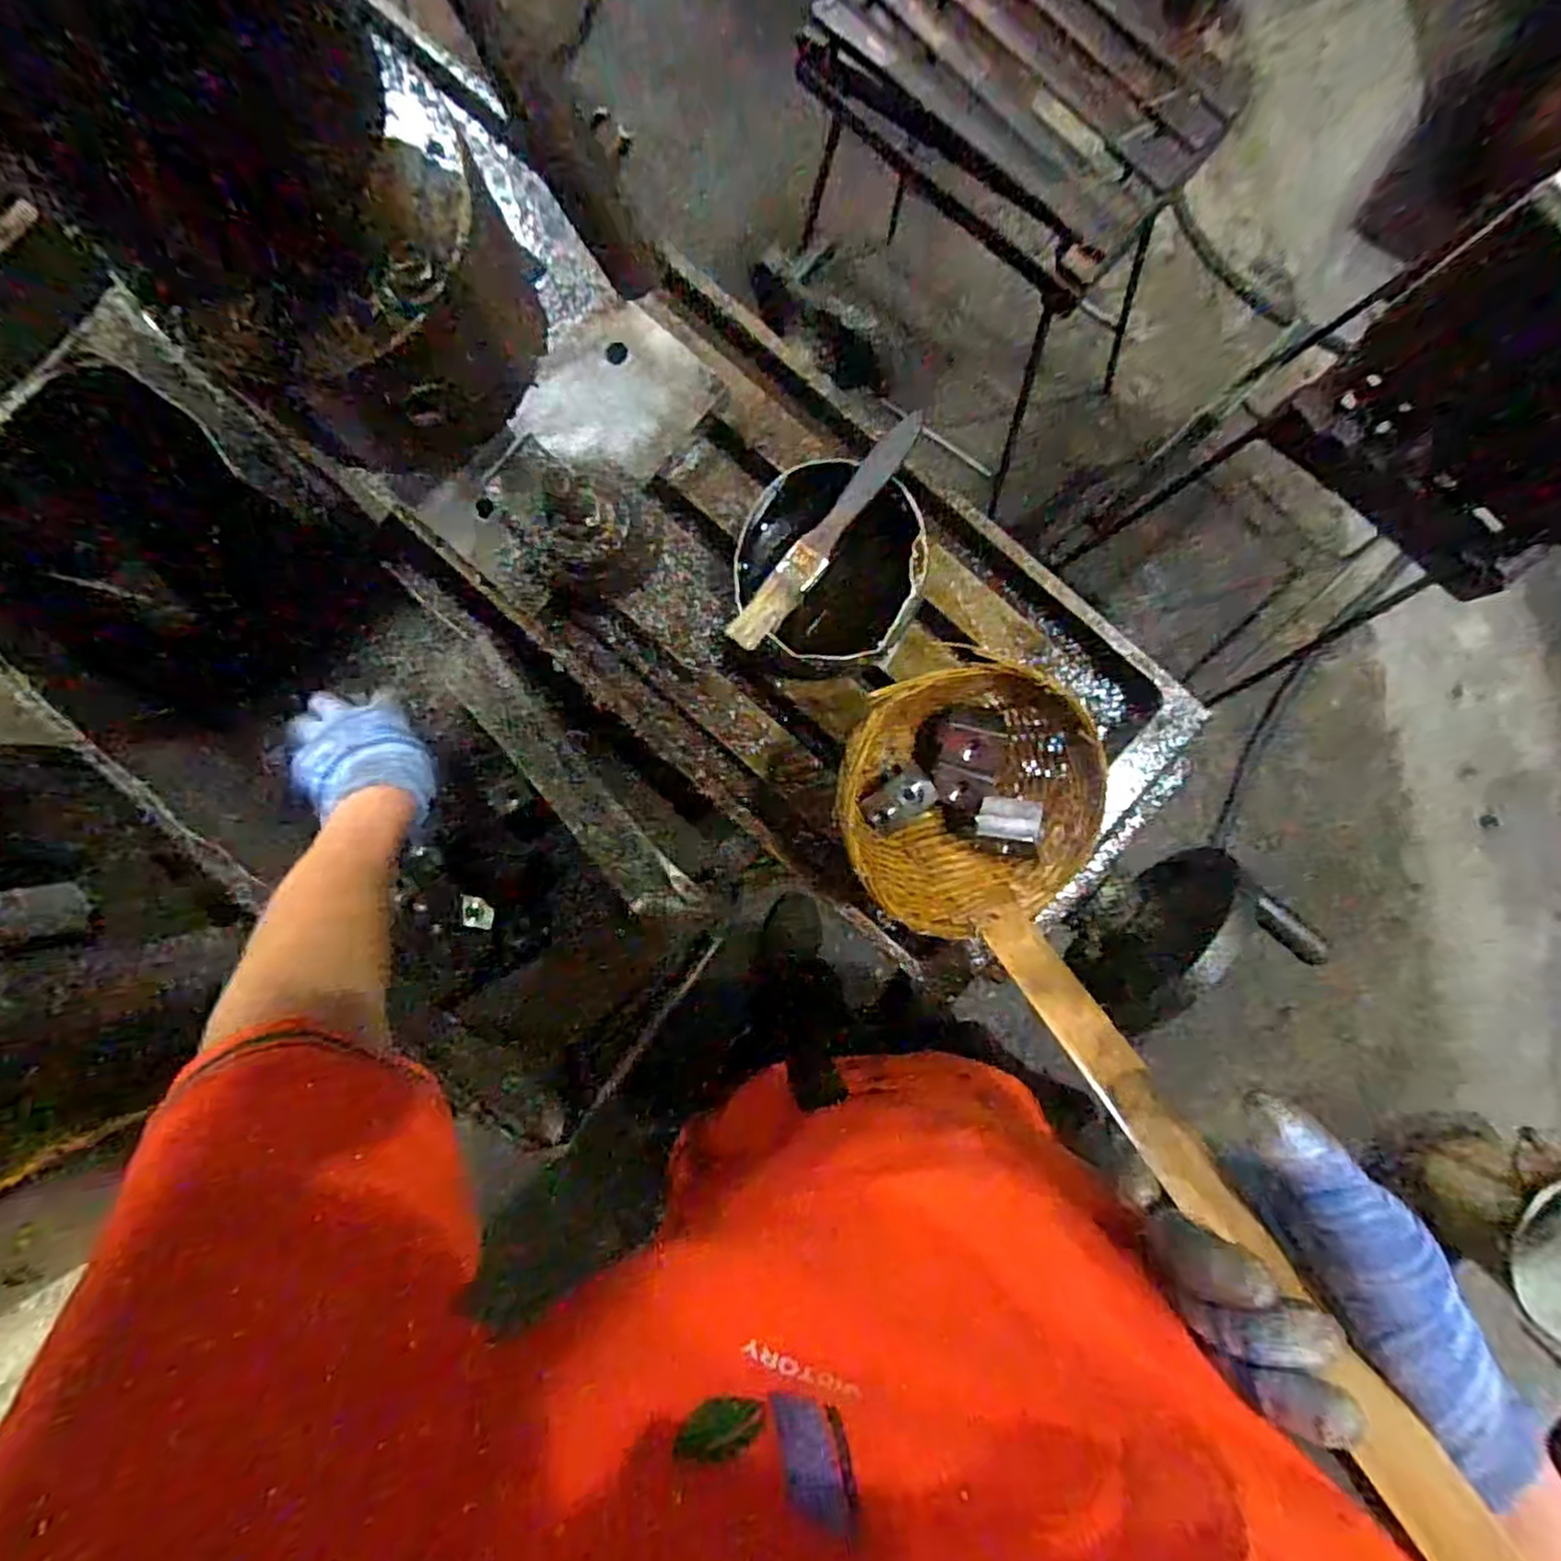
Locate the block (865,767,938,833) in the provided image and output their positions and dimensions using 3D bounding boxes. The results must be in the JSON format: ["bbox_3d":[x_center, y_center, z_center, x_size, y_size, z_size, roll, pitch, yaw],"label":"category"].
[{"bbox_3d":[0.065,0.010,0.402,0.041,0.017,0.024,-30,87,2],"label":"block"}]

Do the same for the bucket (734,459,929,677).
[{"bbox_3d":[0.027,-0.115,0.417,0.100,0.064,0.104,0,89,3],"label":"bucket"}]

